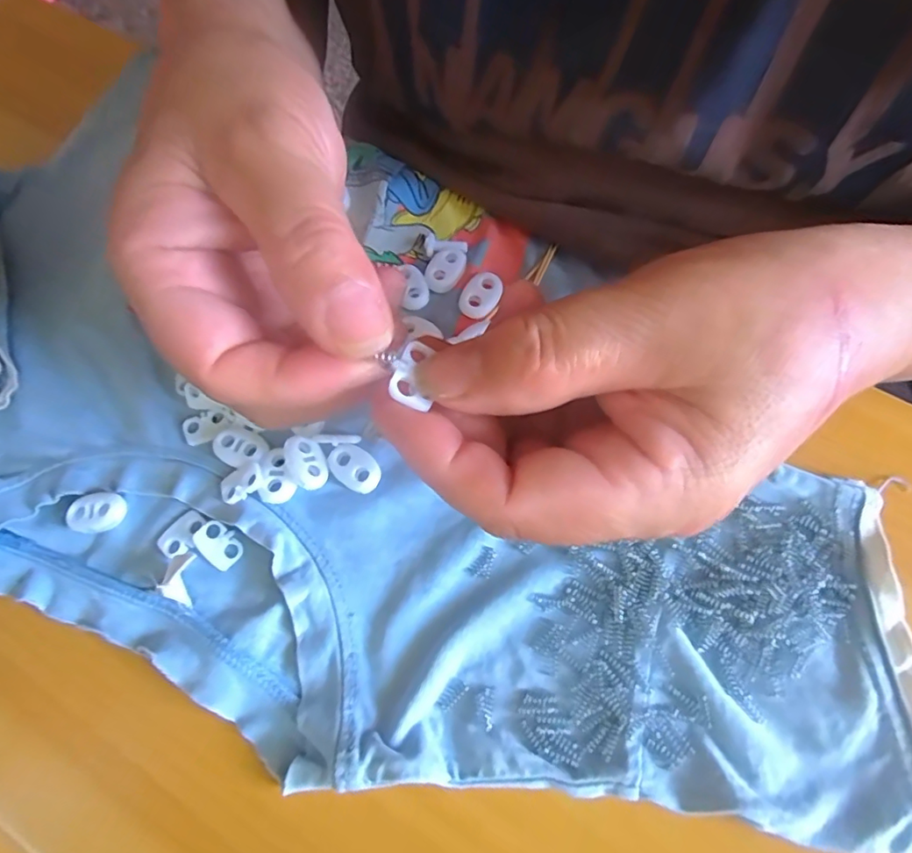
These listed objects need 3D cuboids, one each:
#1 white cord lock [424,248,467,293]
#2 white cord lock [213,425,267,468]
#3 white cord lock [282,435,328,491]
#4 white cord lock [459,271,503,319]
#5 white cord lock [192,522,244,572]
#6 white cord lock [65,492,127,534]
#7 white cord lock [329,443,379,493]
[{"bbox_3d":[-0.005,-0.070,0.233,0.015,0.004,0.023,28,74,10],"label":"white cord lock"},{"bbox_3d":[-0.086,0.008,0.209,0.023,0.004,0.015,21,73,9],"label":"white cord lock"},{"bbox_3d":[-0.058,0.014,0.204,0.014,0.006,0.021,-26,73,-7],"label":"white cord lock"},{"bbox_3d":[0.011,-0.057,0.228,0.015,0.004,0.022,25,74,10],"label":"white cord lock"},{"bbox_3d":[-0.090,0.044,0.198,0.019,0.004,0.013,39,77,13],"label":"white cord lock"},{"bbox_3d":[-0.138,0.033,0.203,0.021,0.007,0.015,3,71,3],"label":"white cord lock"},{"bbox_3d":[-0.040,0.016,0.206,0.022,0.004,0.015,36,76,13],"label":"white cord lock"}]

